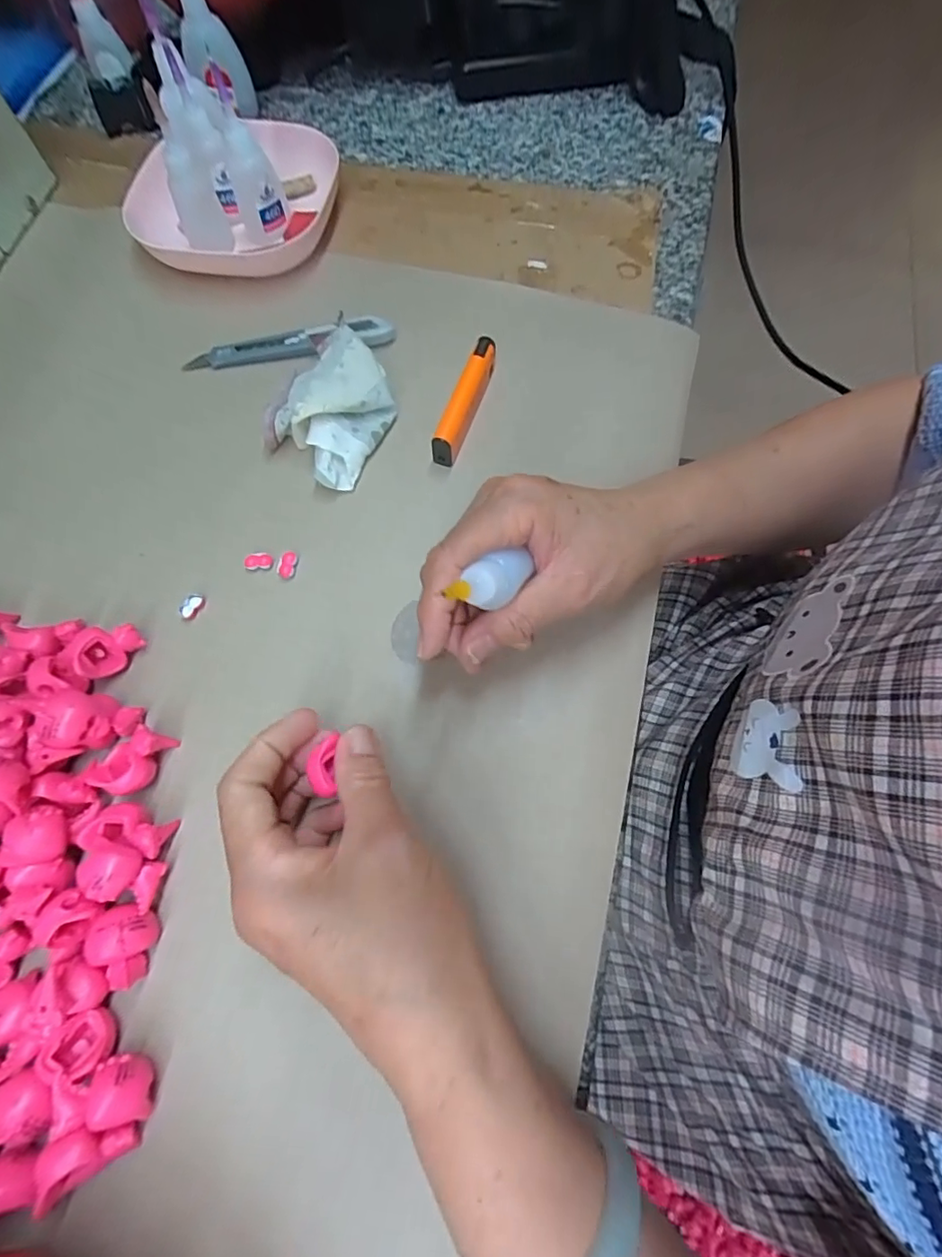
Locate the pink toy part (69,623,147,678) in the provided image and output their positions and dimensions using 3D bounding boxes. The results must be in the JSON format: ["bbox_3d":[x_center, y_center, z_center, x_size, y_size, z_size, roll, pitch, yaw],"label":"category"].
[{"bbox_3d":[-0.186,0.009,0.276,0.028,0.022,0.025,-29,71,-10],"label":"pink toy part"}]

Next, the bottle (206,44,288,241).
[{"bbox_3d":[-0.142,-0.295,0.341,0.032,0.086,0.024,-20,70,-7],"label":"bottle"}]

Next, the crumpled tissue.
[{"bbox_3d":[-0.083,-0.133,0.319,0.069,0.031,0.091,25,71,10],"label":"crumpled tissue"}]

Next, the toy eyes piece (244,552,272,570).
[{"bbox_3d":[-0.119,-0.038,0.299,0.016,0.005,0.010,-5,71,0],"label":"toy eyes piece"}]

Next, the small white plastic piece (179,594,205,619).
[{"bbox_3d":[-0.151,-0.012,0.290,0.007,0.007,0.014,31,74,12],"label":"small white plastic piece"}]

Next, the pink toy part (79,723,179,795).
[{"bbox_3d":[-0.165,0.063,0.258,0.030,0.023,0.030,10,69,5],"label":"pink toy part"}]

